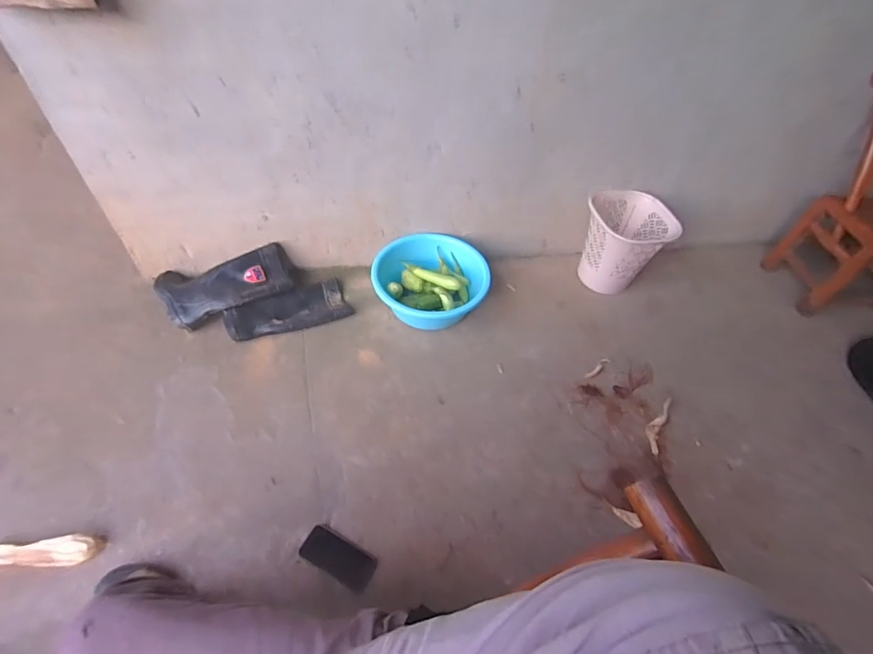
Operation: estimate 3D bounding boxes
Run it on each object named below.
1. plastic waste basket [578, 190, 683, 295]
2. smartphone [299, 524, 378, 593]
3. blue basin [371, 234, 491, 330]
[{"bbox_3d":[0.632,-0.281,1.513,0.294,0.253,0.240,20,51,11],"label":"plastic waste basket"},{"bbox_3d":[-0.211,0.502,0.965,0.164,0.014,0.077,24,52,14],"label":"smartphone"},{"bbox_3d":[-0.018,-0.145,1.396,0.331,0.117,0.325,3,50,-3],"label":"blue basin"}]

